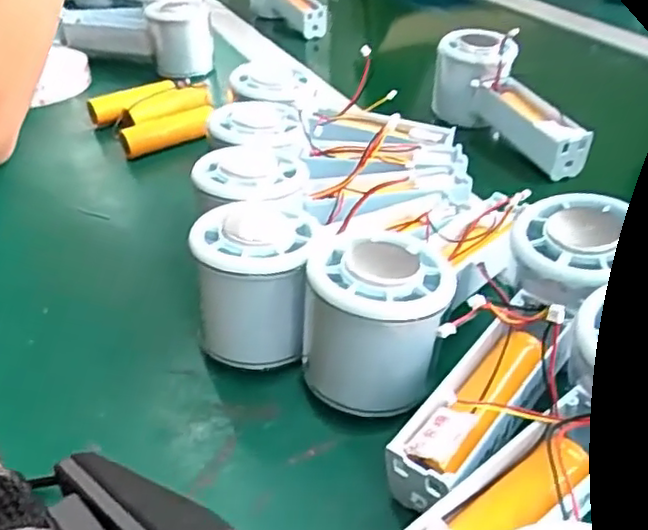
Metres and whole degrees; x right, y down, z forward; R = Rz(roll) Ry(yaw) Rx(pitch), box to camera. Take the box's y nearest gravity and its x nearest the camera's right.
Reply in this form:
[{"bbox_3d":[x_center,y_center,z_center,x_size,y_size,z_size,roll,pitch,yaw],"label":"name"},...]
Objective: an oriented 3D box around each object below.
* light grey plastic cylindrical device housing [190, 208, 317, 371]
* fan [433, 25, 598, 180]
[{"bbox_3d":[-0.031,0.010,0.297,0.049,0.065,0.050,1,35,0],"label":"light grey plastic cylindrical device housing"},{"bbox_3d":[0.134,-0.112,0.479,0.047,0.073,0.140,-18,52,-24],"label":"fan"}]

